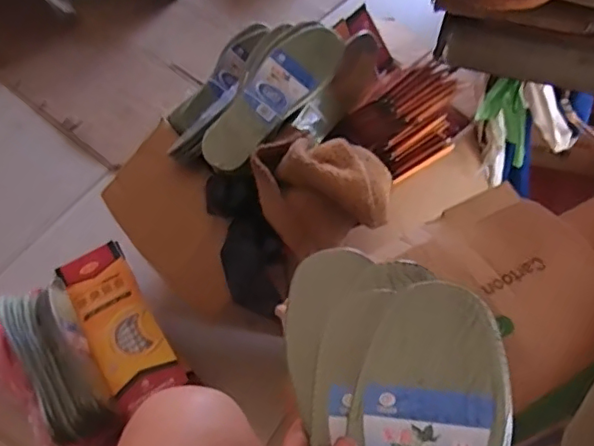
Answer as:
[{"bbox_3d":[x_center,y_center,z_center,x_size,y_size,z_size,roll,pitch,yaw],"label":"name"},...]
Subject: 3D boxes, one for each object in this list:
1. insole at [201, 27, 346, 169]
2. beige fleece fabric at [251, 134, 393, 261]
[{"bbox_3d":[-0.026,-0.166,0.744,0.081,0.028,0.244,36,79,-4],"label":"insole"},{"bbox_3d":[0.036,-0.054,0.689,0.162,0.077,0.143,-18,56,-10],"label":"beige fleece fabric"}]

